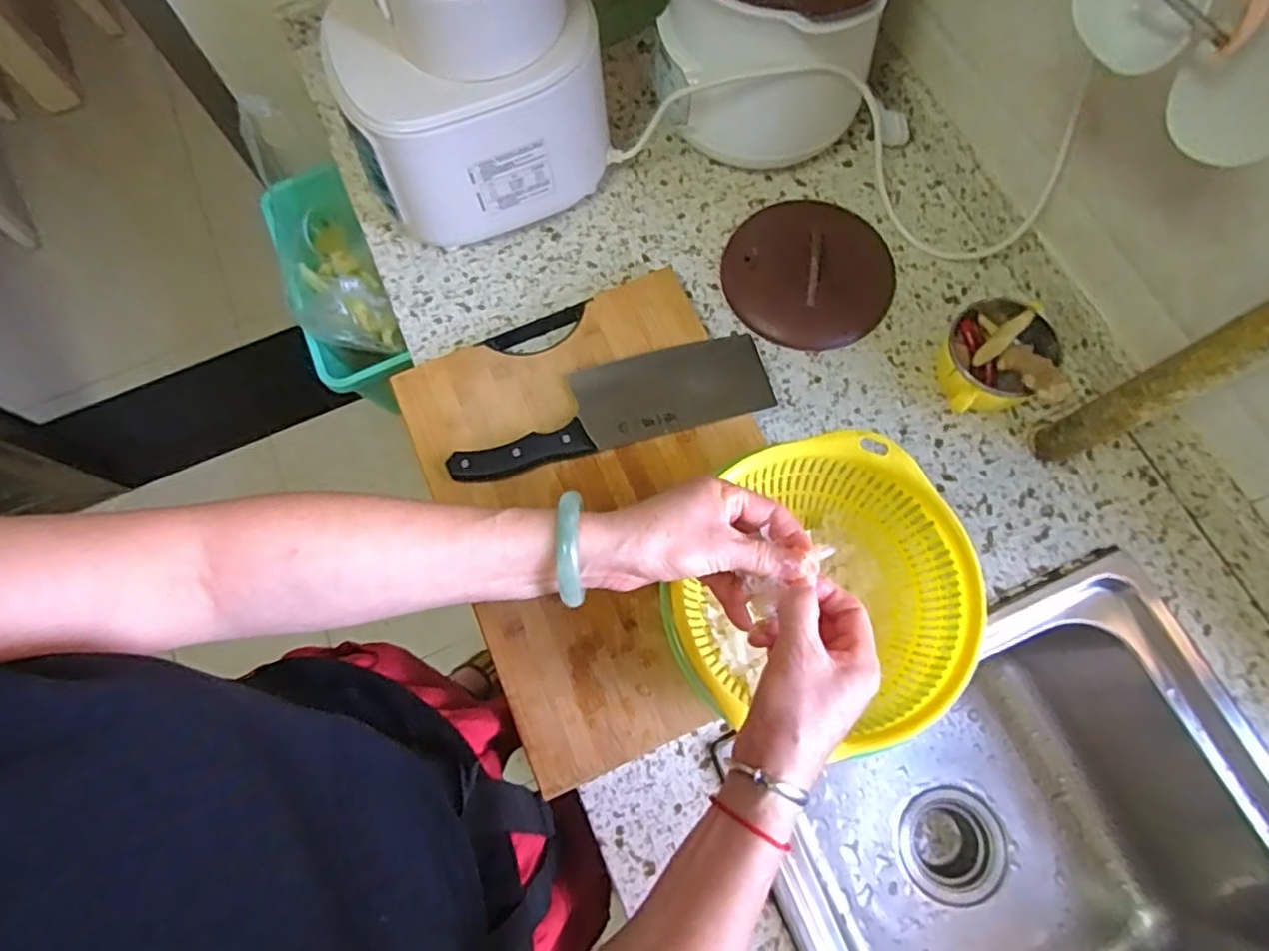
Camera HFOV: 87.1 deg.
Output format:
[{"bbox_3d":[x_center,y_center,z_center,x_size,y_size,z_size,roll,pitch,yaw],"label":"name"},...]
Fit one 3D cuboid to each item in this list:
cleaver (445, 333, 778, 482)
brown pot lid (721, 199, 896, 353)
[{"bbox_3d":[-0.021,-0.066,0.602,0.290,0.020,0.084,-16,72,-4],"label":"cleaver"},{"bbox_3d":[0.178,-0.208,0.659,0.171,0.028,0.160,0,72,1],"label":"brown pot lid"}]

